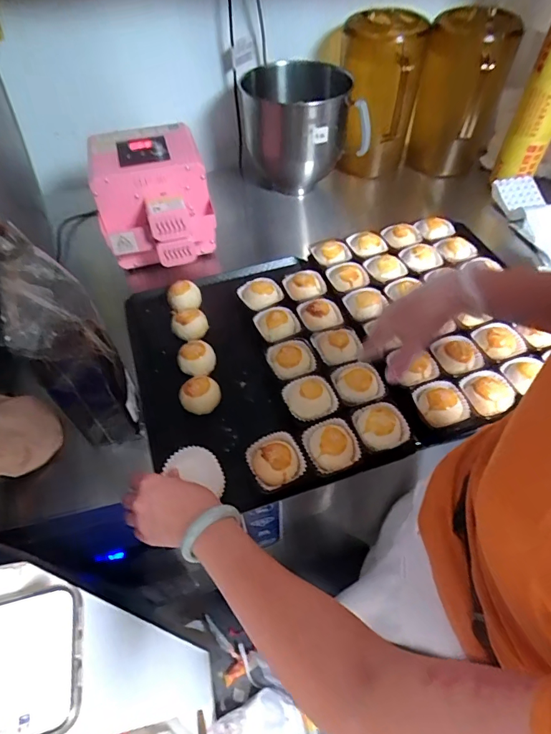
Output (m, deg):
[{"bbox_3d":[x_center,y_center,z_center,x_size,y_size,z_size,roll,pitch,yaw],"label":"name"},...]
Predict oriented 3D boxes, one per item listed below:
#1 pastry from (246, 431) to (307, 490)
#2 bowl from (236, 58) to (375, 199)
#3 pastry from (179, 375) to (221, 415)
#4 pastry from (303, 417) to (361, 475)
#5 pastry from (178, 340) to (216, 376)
[{"bbox_3d":[0.000,0.117,0.547,0.067,0.024,0.064,0,53,0],"label":"pastry"},{"bbox_3d":[0.050,-0.510,0.932,0.222,0.224,0.209,0,53,0],"label":"bowl"},{"bbox_3d":[-0.109,0.043,0.623,0.058,0.042,0.052,-17,54,-13],"label":"pastry"},{"bbox_3d":[0.073,0.098,0.556,0.065,0.028,0.065,0,53,0],"label":"pastry"},{"bbox_3d":[-0.122,-0.011,0.667,0.054,0.043,0.057,0,53,0],"label":"pastry"}]

